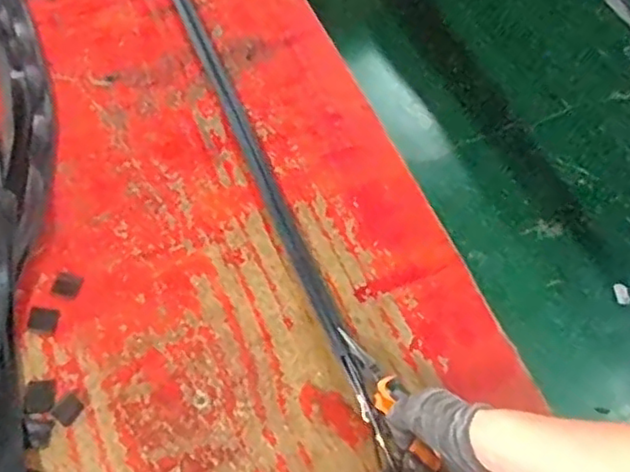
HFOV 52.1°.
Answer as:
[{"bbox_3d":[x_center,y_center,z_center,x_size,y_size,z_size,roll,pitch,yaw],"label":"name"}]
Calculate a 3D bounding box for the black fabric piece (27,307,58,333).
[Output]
[{"bbox_3d":[-0.274,0.085,0.651,0.028,0.004,0.025,4,63,-2],"label":"black fabric piece"}]

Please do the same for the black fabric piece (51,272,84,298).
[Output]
[{"bbox_3d":[-0.256,0.051,0.666,0.026,0.004,0.026,16,60,-4],"label":"black fabric piece"}]

